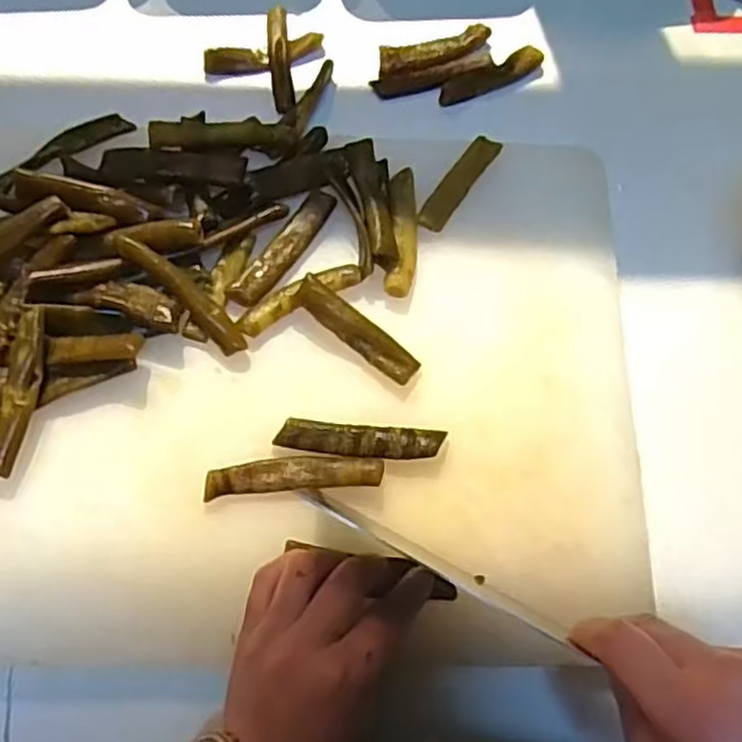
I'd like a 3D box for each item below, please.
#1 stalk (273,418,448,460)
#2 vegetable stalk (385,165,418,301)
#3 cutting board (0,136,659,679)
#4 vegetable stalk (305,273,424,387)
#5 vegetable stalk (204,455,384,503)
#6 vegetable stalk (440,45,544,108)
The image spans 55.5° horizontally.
[{"bbox_3d":[-0.006,0.039,0.396,0.092,0.015,0.018,4,72,-1],"label":"stalk"},{"bbox_3d":[0.020,-0.086,0.445,0.018,0.016,0.084,4,72,-1],"label":"vegetable stalk"},{"bbox_3d":[-0.077,0.003,0.415,0.472,0.027,0.321,3,72,-1],"label":"cutting board"},{"bbox_3d":[-0.007,-0.023,0.414,0.082,0.009,0.017,41,72,-1],"label":"vegetable stalk"},{"bbox_3d":[-0.042,0.056,0.388,0.095,0.007,0.021,-4,73,-4],"label":"vegetable stalk"},{"bbox_3d":[0.087,-0.213,0.510,0.082,0.010,0.018,-25,75,-10],"label":"vegetable stalk"}]

